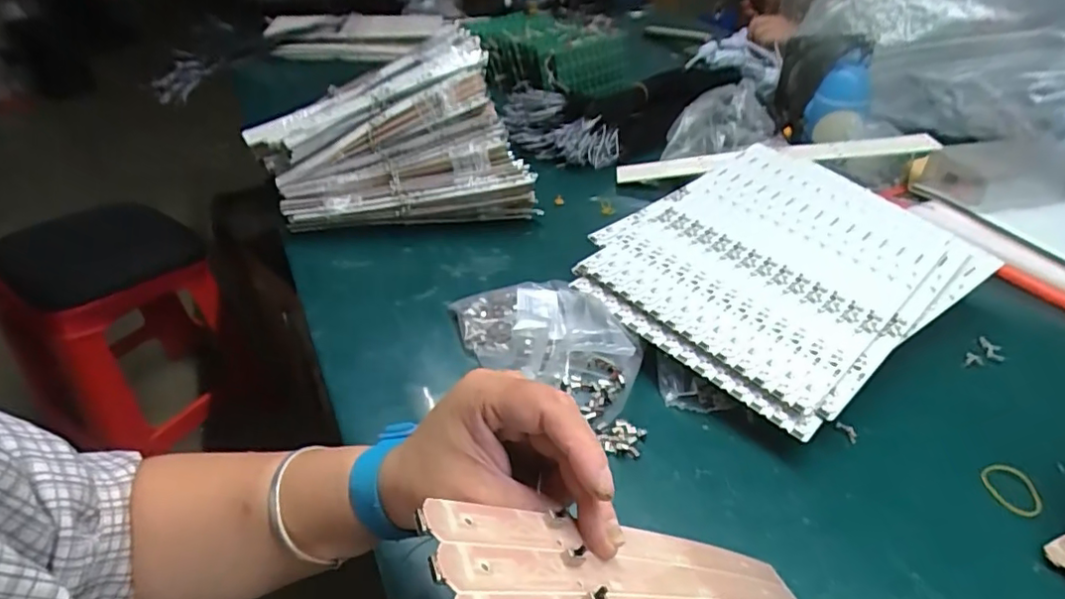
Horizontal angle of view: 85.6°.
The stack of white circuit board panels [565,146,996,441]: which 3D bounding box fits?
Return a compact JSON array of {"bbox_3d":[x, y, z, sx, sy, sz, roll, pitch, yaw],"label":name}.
[{"bbox_3d":[0.248,-0.035,0.600,0.373,0.061,0.291,-25,44,-29],"label":"stack of white circuit board panels"}]

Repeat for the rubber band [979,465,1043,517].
[{"bbox_3d":[0.358,0.142,0.429,0.033,0.004,0.040,-10,45,1],"label":"rubber band"}]

